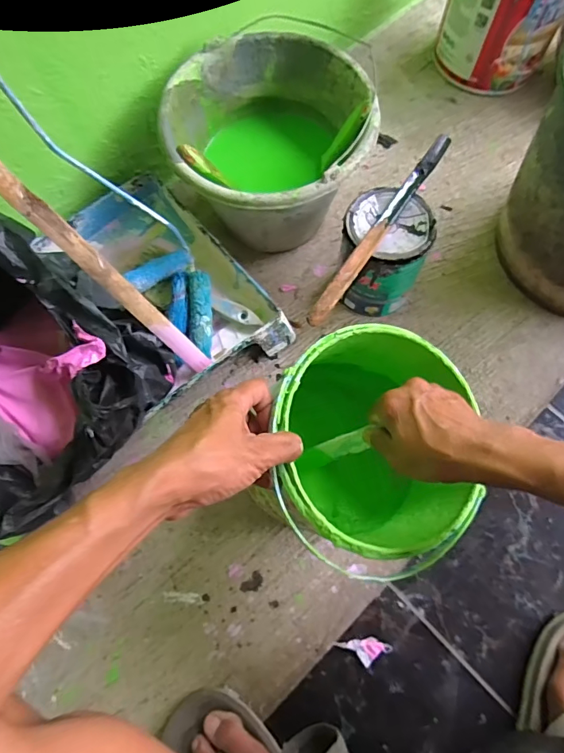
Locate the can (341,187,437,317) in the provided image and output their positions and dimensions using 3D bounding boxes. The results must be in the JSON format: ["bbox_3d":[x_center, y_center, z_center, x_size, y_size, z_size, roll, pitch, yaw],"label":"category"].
[{"bbox_3d":[0.126,-0.149,0.581,0.097,0.141,0.097,-1,71,2],"label":"can"}]

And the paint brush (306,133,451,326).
[{"bbox_3d":[0.114,-0.171,0.512,0.019,0.015,0.296,32,76,11],"label":"paint brush"}]

